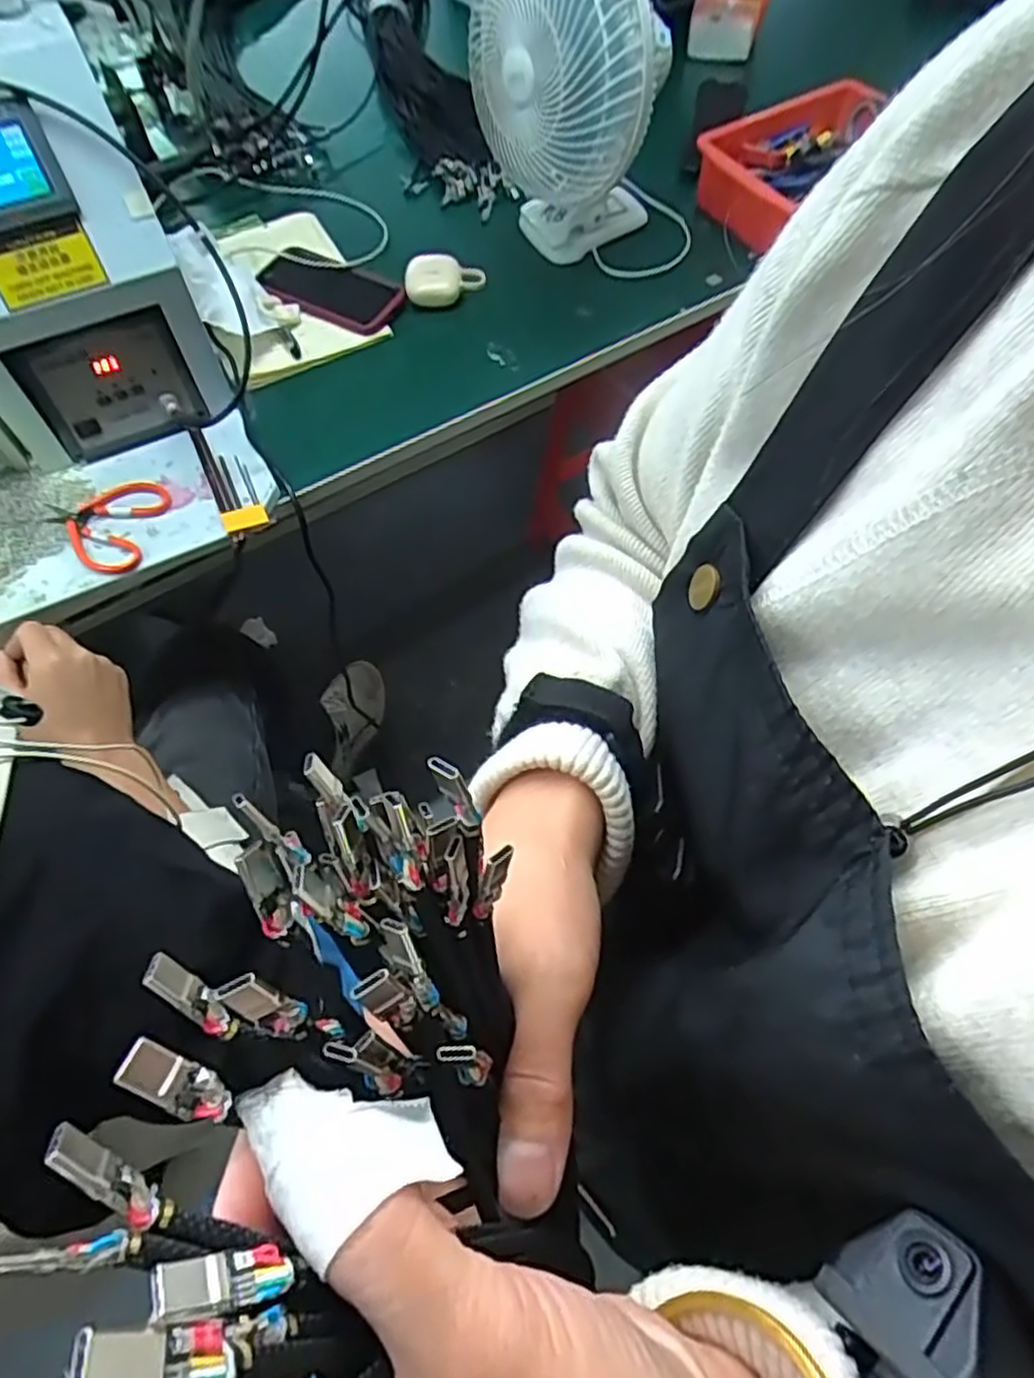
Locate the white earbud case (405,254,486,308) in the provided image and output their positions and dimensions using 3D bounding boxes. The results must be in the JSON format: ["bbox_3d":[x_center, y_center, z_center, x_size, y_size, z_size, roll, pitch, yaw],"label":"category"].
[{"bbox_3d":[-0.081,-0.452,0.815,0.085,0.027,0.061,-14,66,-4],"label":"white earbud case"}]

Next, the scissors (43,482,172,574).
[{"bbox_3d":[-0.364,-0.144,0.667,0.103,0.006,0.096,-1,66,2],"label":"scissors"}]

